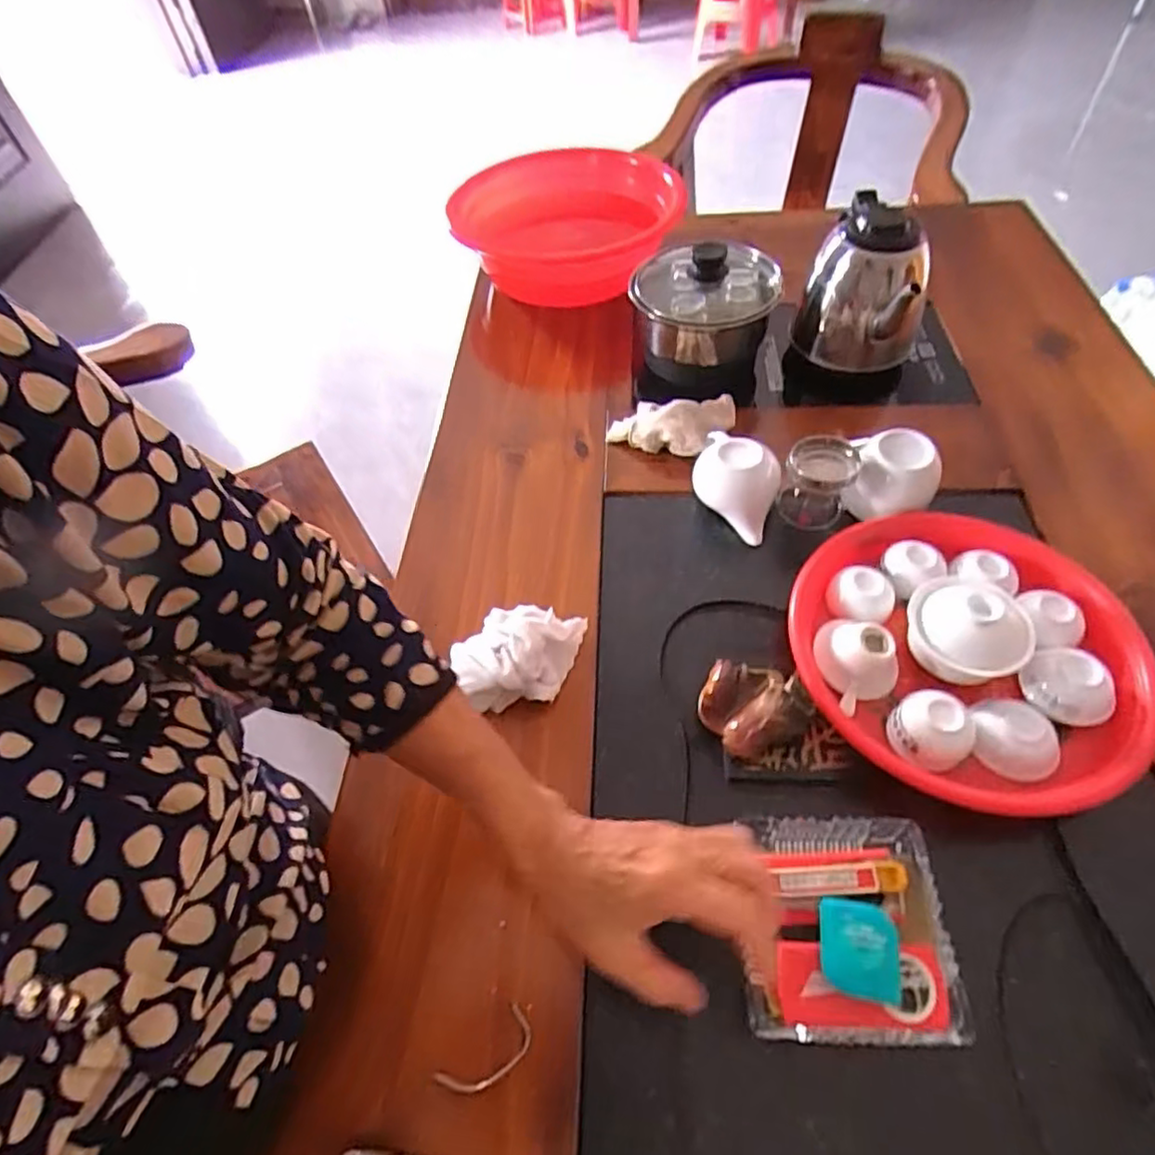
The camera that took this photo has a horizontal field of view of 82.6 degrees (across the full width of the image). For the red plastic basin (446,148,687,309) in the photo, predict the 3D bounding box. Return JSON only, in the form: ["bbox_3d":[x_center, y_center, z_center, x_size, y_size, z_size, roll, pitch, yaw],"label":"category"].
[{"bbox_3d":[-0.014,-0.488,0.929,0.309,0.127,0.322,-3,54,3],"label":"red plastic basin"}]

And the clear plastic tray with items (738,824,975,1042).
[{"bbox_3d":[0.161,0.210,0.401,0.120,0.060,0.123,-1,53,4],"label":"clear plastic tray with items"}]

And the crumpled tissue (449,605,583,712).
[{"bbox_3d":[-0.042,0.057,0.526,0.111,0.038,0.081,-22,54,-12],"label":"crumpled tissue"}]

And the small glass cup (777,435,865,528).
[{"bbox_3d":[0.222,-0.084,0.614,0.061,0.066,0.073,17,56,16],"label":"small glass cup"}]

